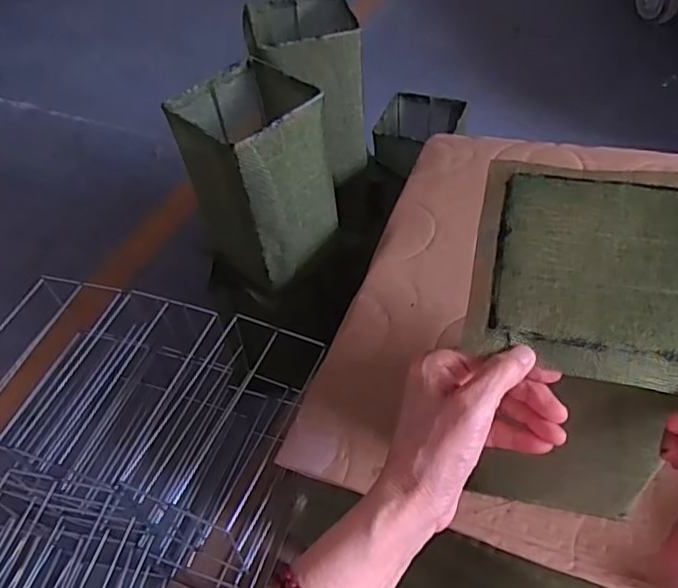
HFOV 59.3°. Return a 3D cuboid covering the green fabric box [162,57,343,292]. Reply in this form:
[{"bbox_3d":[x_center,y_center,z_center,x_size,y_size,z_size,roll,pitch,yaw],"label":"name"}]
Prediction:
[{"bbox_3d":[-0.106,-0.158,0.785,0.151,0.215,0.151,-38,56,-24],"label":"green fabric box"}]

